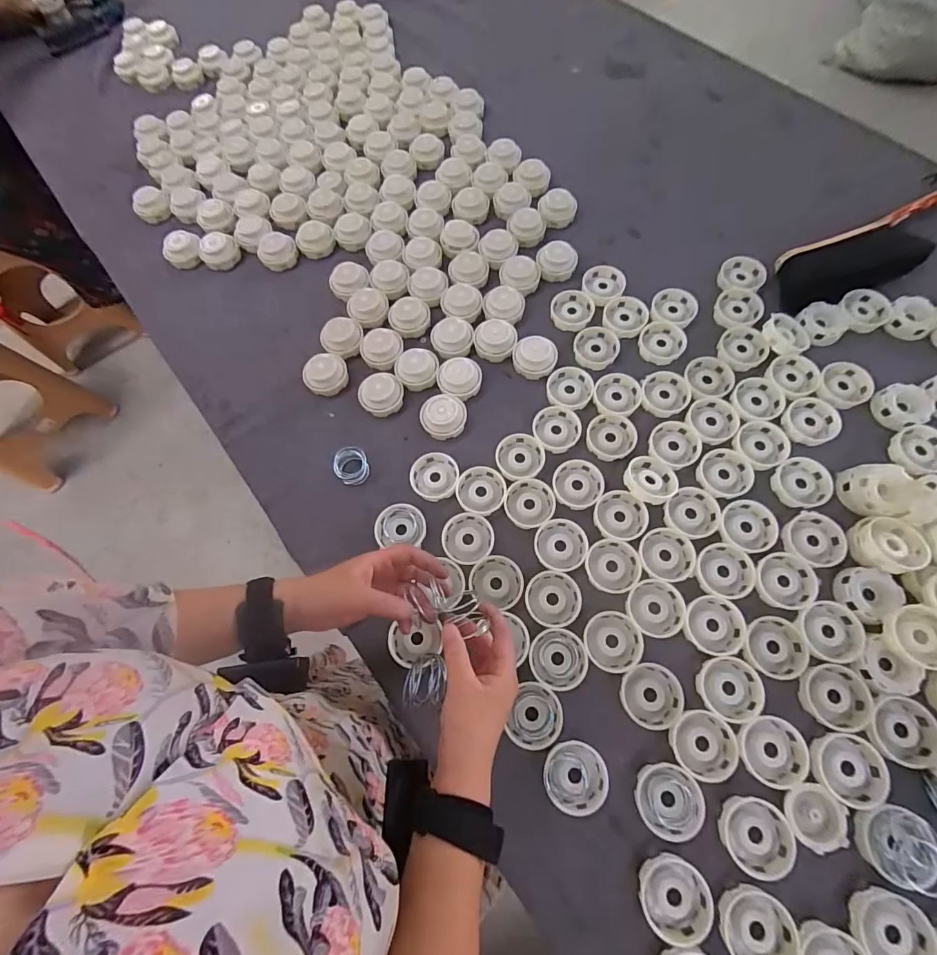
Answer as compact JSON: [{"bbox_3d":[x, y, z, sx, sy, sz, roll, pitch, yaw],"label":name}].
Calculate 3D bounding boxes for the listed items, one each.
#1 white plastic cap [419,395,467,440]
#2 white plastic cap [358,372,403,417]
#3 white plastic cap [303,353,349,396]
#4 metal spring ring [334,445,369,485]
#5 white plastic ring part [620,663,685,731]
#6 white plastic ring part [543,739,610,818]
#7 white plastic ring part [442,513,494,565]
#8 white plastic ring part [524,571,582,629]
[{"bbox_3d":[-0.035,-0.085,0.596,0.060,0.037,0.056,-1,70,4],"label":"white plastic cap"},{"bbox_3d":[-0.122,-0.116,0.621,0.061,0.036,0.055,-11,68,0],"label":"white plastic cap"},{"bbox_3d":[-0.207,-0.149,0.644,0.064,0.037,0.057,-31,70,-7],"label":"white plastic cap"},{"bbox_3d":[-0.153,-0.015,0.583,0.041,0.035,0.042,-1,70,4],"label":"metal spring ring"},{"bbox_3d":[0.195,0.232,0.469,0.064,0.012,0.060,-1,70,4],"label":"white plastic ring part"},{"bbox_3d":[0.108,0.300,0.442,0.063,0.021,0.062,-1,70,4],"label":"white plastic ring part"},{"bbox_3d":[-0.001,0.076,0.547,0.063,0.012,0.061,-1,70,4],"label":"white plastic ring part"},{"bbox_3d":[0.099,0.143,0.517,0.062,0.013,0.062,6,71,7],"label":"white plastic ring part"}]

